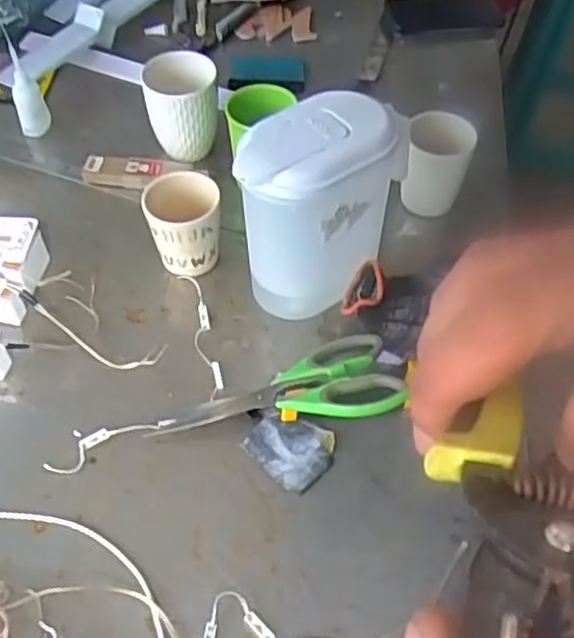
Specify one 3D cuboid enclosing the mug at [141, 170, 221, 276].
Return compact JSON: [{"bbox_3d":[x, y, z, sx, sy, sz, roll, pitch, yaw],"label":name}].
[{"bbox_3d":[-0.100,-0.093,0.720,0.072,0.085,0.071,-8,52,-4],"label":"mug"}]

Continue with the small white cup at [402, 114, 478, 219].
[{"bbox_3d":[0.157,-0.159,0.763,0.071,0.094,0.066,3,52,5],"label":"small white cup"}]

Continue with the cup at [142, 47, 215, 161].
[{"bbox_3d":[-0.117,-0.240,0.823,0.078,0.095,0.087,-4,52,-1],"label":"cup"}]

